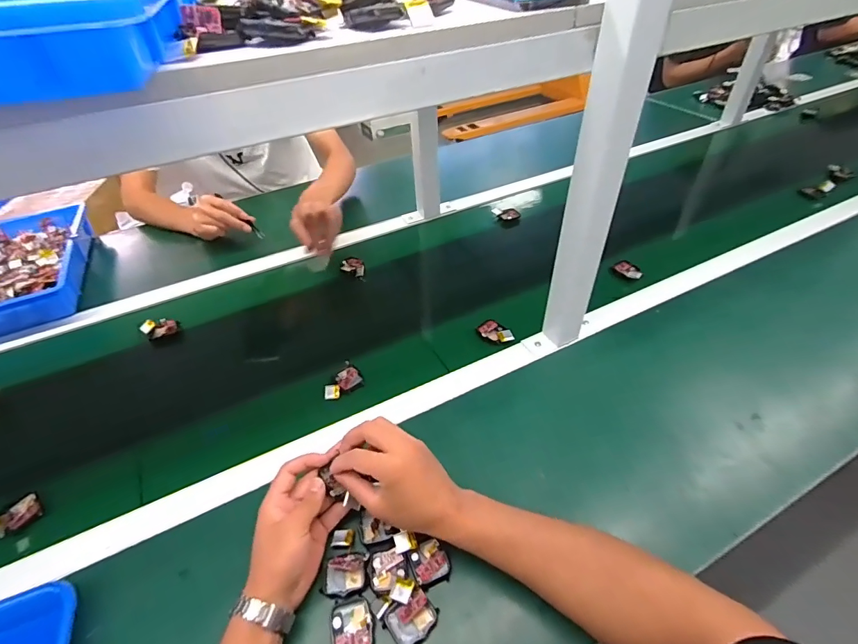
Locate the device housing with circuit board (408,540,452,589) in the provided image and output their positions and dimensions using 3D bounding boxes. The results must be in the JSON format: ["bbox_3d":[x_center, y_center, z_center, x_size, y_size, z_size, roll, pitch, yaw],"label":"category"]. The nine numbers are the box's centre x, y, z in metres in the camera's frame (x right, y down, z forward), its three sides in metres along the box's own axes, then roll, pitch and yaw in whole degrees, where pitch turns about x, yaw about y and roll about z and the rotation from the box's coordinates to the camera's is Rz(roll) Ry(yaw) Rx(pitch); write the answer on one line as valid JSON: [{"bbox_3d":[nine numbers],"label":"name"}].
[{"bbox_3d":[0.001,0.246,0.438,0.037,0.009,0.042,-19,47,-15],"label":"device housing with circuit board"}]

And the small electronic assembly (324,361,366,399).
[{"bbox_3d":[-0.123,0.084,0.607,0.055,0.023,0.035,-19,47,-15],"label":"small electronic assembly"}]

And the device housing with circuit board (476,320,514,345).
[{"bbox_3d":[0.102,0.015,0.668,0.041,0.008,0.055,-20,47,-16],"label":"device housing with circuit board"}]

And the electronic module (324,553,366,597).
[{"bbox_3d":[-0.085,0.255,0.432,0.040,0.011,0.034,-9,45,-5],"label":"electronic module"}]

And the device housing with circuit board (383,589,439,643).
[{"bbox_3d":[-0.016,0.279,0.401,0.046,0.016,0.036,-28,50,-23],"label":"device housing with circuit board"}]

